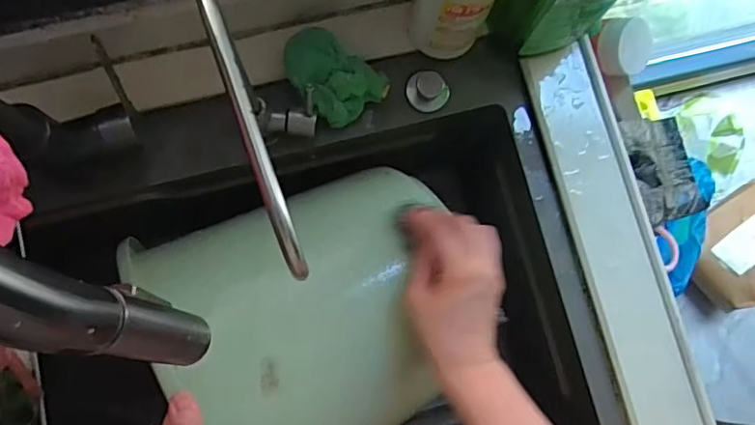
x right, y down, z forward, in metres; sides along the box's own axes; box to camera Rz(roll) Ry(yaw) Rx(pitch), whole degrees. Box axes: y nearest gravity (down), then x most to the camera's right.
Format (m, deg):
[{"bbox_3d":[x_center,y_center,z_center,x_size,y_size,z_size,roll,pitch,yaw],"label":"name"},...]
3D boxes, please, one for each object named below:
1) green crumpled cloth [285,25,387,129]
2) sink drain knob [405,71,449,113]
[{"bbox_3d":[-0.040,-0.130,0.517,0.071,0.046,0.083,-39,86,-8],"label":"green crumpled cloth"},{"bbox_3d":[0.050,-0.120,0.549,0.041,0.014,0.037,36,81,2],"label":"sink drain knob"}]

